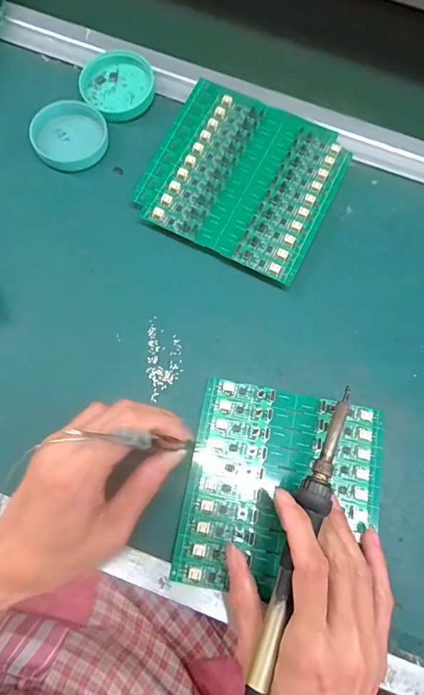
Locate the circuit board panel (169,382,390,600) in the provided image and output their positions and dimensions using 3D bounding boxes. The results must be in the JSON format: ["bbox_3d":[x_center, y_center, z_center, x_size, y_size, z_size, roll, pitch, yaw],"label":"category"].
[{"bbox_3d":[0.051,0.100,0.296,0.134,0.009,0.136,11,74,2],"label":"circuit board panel"}]

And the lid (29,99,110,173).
[{"bbox_3d":[-0.122,-0.183,0.363,0.062,0.017,0.057,0,74,-1],"label":"lid"}]

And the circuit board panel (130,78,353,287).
[{"bbox_3d":[0.027,-0.145,0.360,0.150,0.019,0.146,25,75,6],"label":"circuit board panel"}]

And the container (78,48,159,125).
[{"bbox_3d":[-0.086,-0.241,0.385,0.062,0.013,0.069,-34,78,-10],"label":"container"}]

